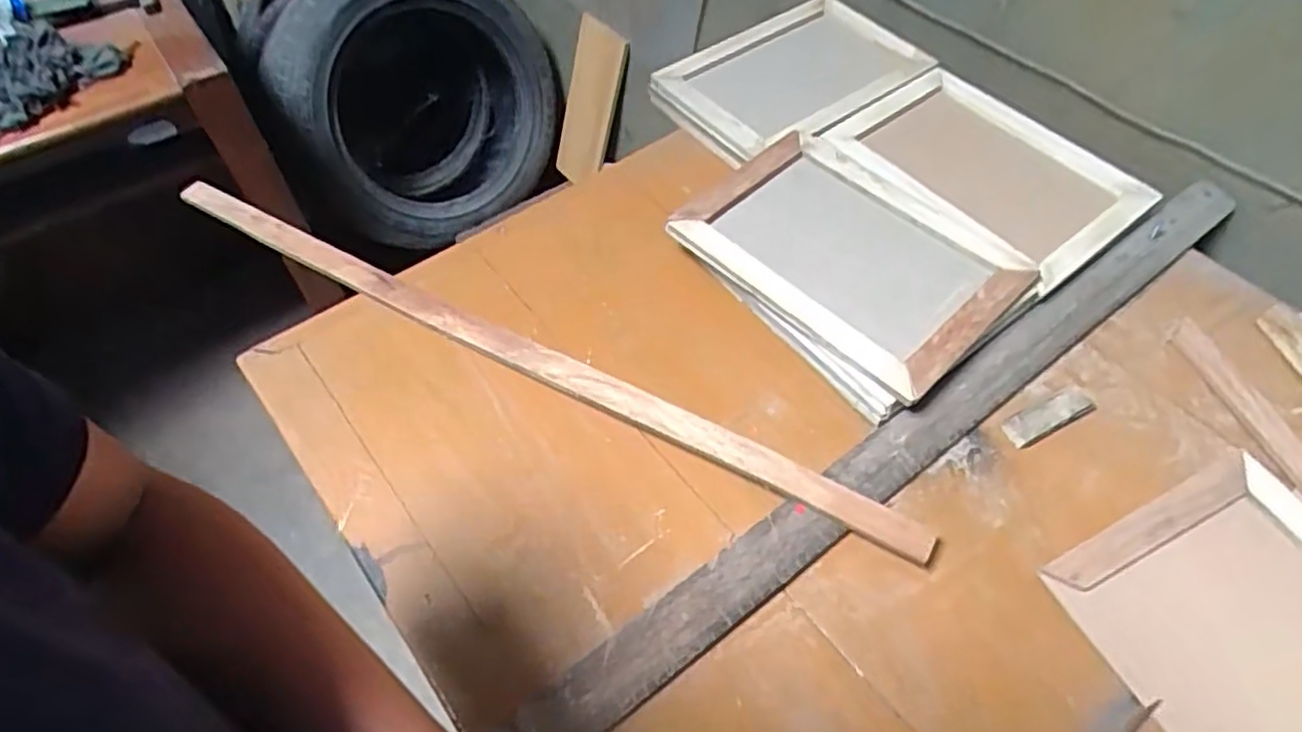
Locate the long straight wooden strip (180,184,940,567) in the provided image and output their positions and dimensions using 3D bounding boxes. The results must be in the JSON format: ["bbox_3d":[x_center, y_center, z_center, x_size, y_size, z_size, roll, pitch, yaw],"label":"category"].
[{"bbox_3d":[-0.135,-0.026,0.702,0.824,0.030,0.046,25,59,16],"label":"long straight wooden strip"}]

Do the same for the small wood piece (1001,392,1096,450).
[{"bbox_3d":[0.357,0.046,0.653,0.090,0.009,0.028,-22,58,-14],"label":"small wood piece"}]

